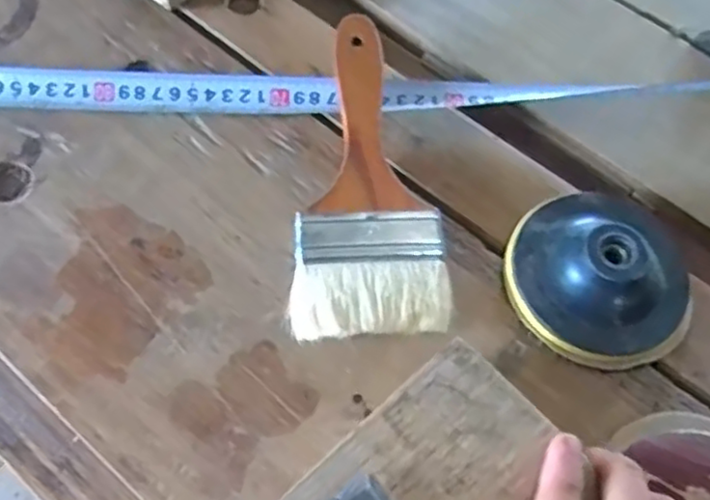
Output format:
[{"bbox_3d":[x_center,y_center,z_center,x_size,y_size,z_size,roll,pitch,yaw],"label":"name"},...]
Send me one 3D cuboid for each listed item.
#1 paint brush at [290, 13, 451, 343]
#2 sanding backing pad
[{"bbox_3d":[0.010,-0.042,0.361,0.074,0.024,0.181,3,63,-2],"label":"paint brush"},{"bbox_3d":[0.125,0.009,0.336,0.091,0.034,0.091,34,66,13],"label":"sanding backing pad"}]

